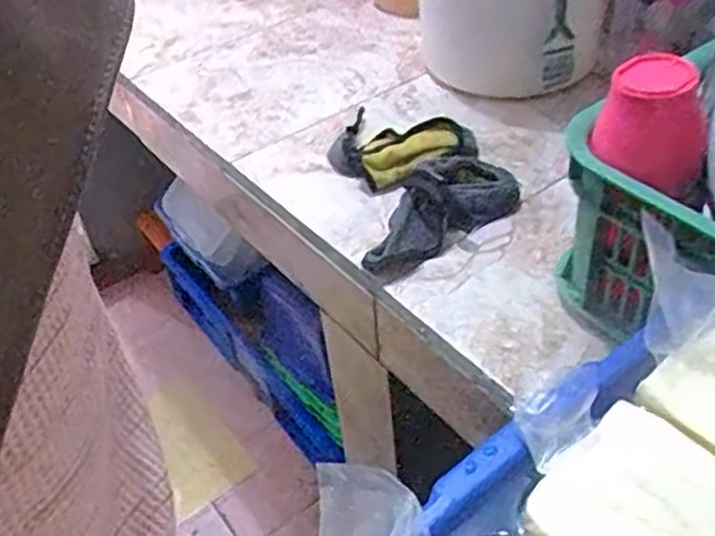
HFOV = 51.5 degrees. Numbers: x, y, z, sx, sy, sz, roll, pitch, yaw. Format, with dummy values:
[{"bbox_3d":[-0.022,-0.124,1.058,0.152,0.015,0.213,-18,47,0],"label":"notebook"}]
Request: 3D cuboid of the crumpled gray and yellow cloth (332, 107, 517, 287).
[{"bbox_3d":[0.059,-0.097,0.702,0.150,0.041,0.252,-11,42,-6],"label":"crumpled gray and yellow cloth"}]

